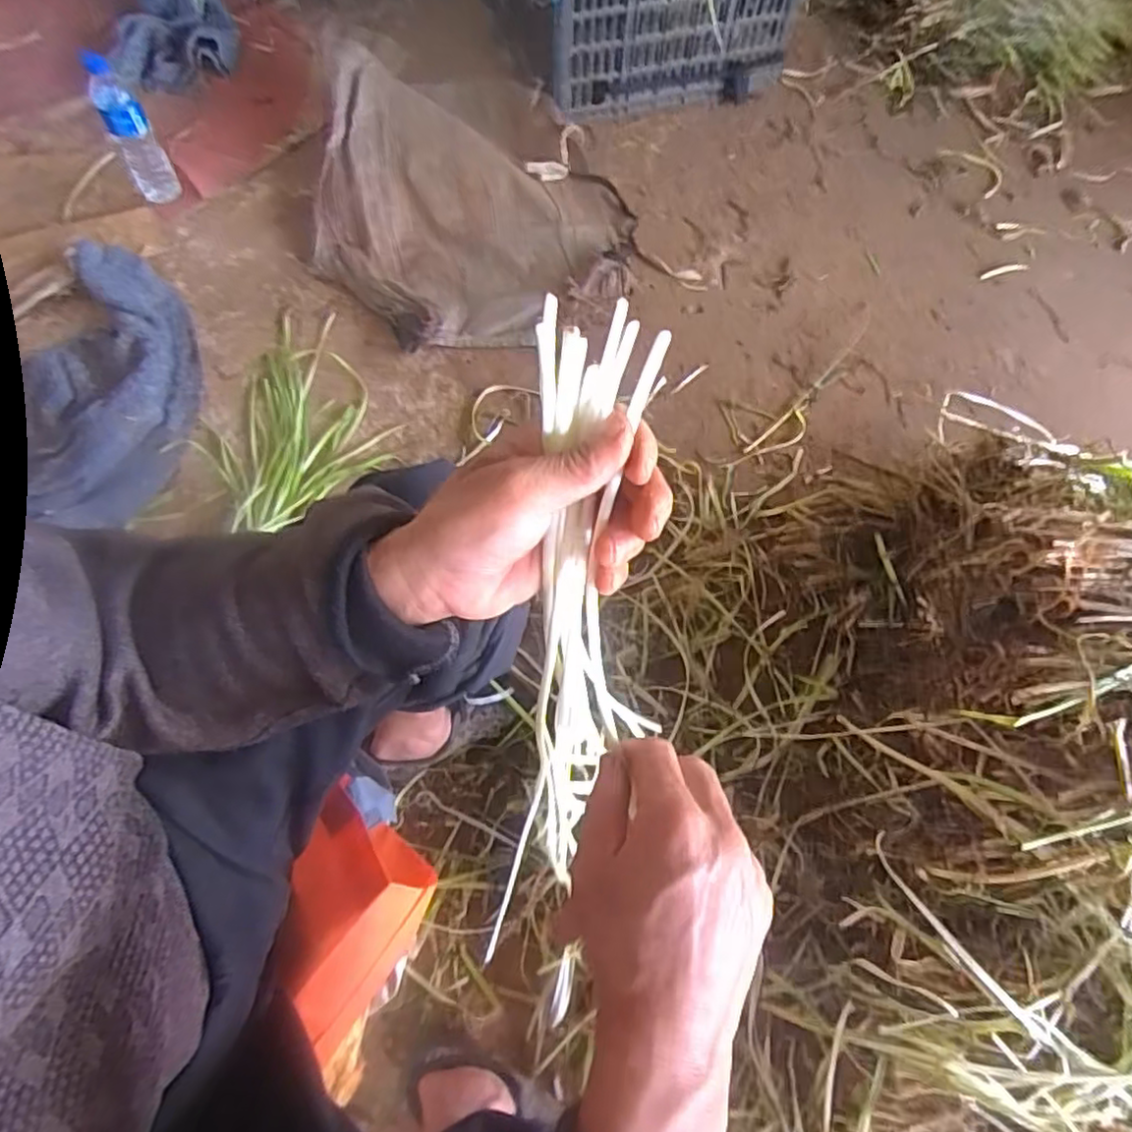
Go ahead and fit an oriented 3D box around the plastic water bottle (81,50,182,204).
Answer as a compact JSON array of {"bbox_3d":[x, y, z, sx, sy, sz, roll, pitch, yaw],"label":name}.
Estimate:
[{"bbox_3d":[-0.684,-0.683,1.046,0.062,0.181,0.077,-30,70,-16],"label":"plastic water bottle"}]

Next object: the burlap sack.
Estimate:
[{"bbox_3d":[-0.155,-0.616,1.089,0.496,0.093,0.576,-3,65,-4],"label":"burlap sack"}]

